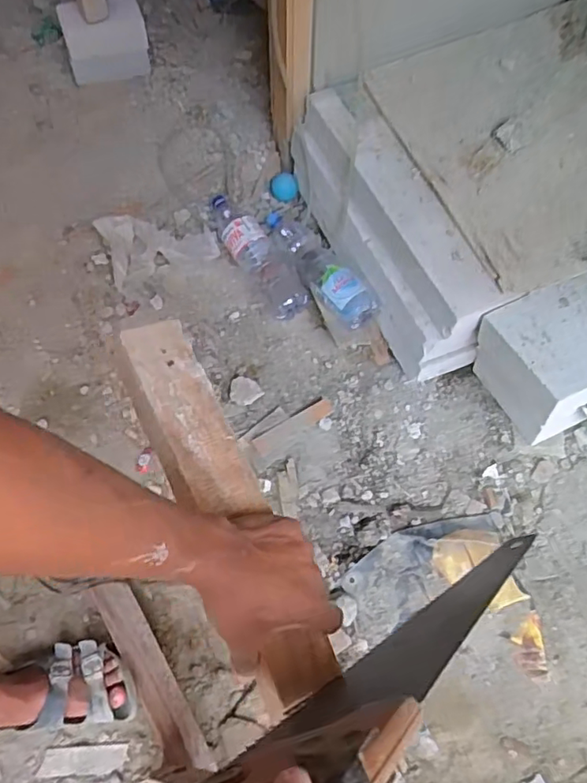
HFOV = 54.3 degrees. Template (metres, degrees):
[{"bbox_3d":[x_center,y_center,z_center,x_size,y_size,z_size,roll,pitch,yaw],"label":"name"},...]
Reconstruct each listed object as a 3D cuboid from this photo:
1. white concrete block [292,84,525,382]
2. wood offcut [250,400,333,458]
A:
[{"bbox_3d":[0.178,-0.328,1.190,0.165,0.243,0.617,-24,70,-10],"label":"white concrete block"},{"bbox_3d":[-0.001,0.068,1.133,0.174,0.012,0.043,-30,70,-15],"label":"wood offcut"}]

